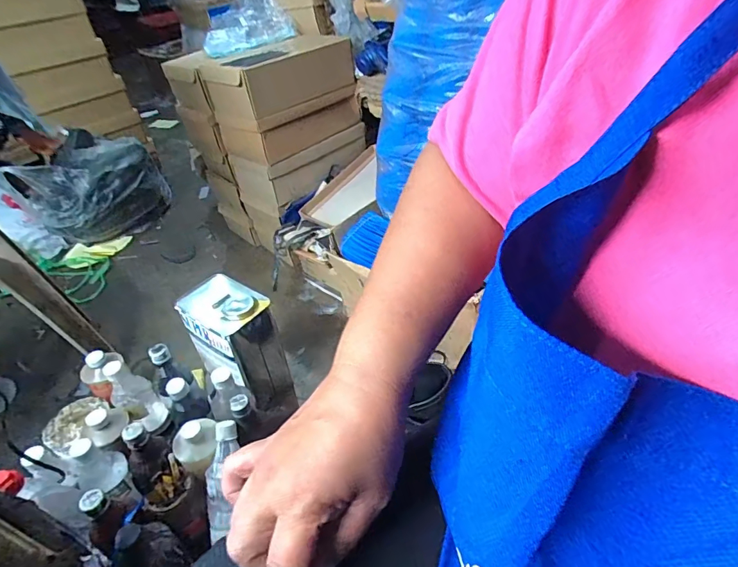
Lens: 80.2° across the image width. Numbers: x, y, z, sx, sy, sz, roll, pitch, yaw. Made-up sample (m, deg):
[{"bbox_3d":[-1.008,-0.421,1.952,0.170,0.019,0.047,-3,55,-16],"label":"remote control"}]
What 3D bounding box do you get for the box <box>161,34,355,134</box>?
[{"bbox_3d":[-0.259,-0.506,1.076,0.300,0.127,0.337,26,50,31],"label":"box"}]

